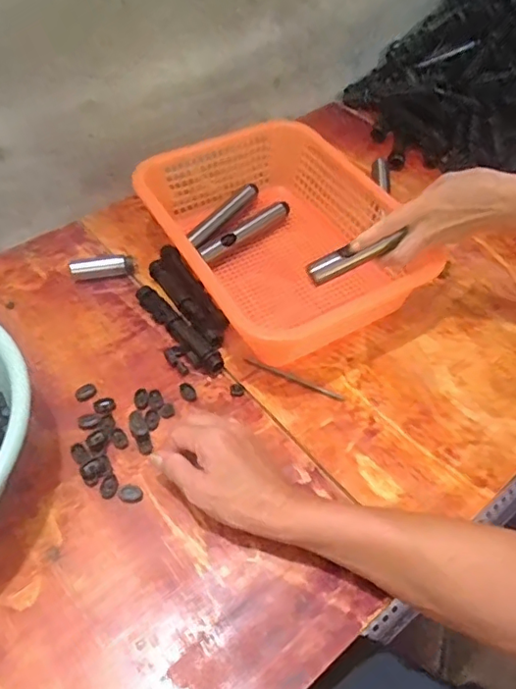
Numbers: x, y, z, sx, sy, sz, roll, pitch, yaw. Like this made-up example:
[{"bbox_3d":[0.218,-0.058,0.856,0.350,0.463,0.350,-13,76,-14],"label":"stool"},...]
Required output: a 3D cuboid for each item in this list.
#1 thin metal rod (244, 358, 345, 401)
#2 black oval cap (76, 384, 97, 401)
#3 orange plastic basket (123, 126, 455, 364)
[{"bbox_3d":[0.038,0.037,0.588,0.113,0.004,0.008,23,55,14],"label":"thin metal rod"},{"bbox_3d":[-0.180,0.049,0.574,0.021,0.007,0.017,-29,59,-22],"label":"black oval cap"},{"bbox_3d":[0.016,-0.138,0.668,0.244,0.091,0.326,-25,58,-20],"label":"orange plastic basket"}]

